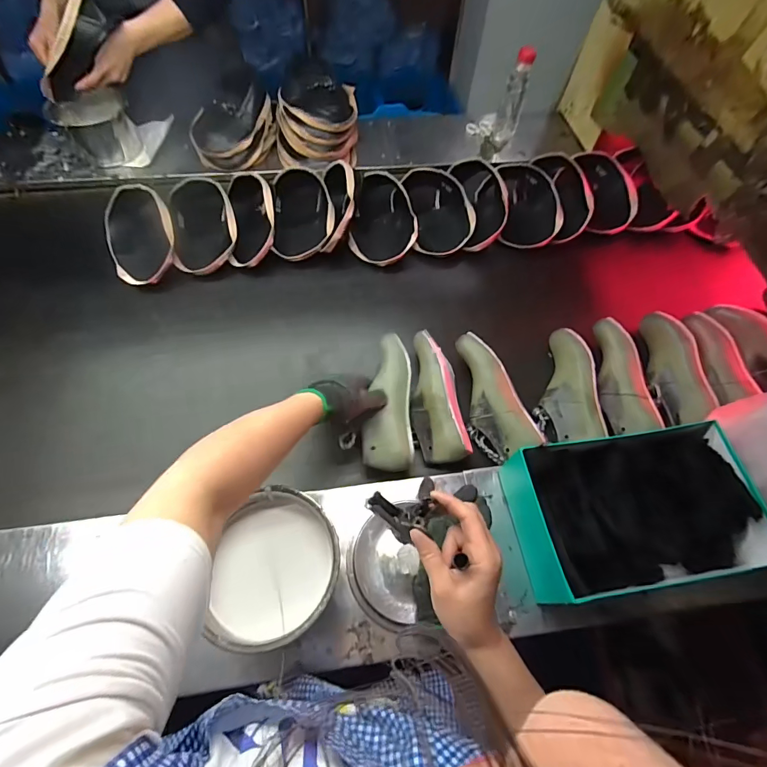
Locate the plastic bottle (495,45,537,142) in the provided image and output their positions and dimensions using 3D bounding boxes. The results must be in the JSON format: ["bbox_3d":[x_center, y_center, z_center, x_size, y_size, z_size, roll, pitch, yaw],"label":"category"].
[{"bbox_3d":[0.324,-0.708,0.996,0.050,0.198,0.049,20,62,7],"label":"plastic bottle"}]

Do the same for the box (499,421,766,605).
[{"bbox_3d":[0.339,0.179,0.564,0.291,0.113,0.192,-7,62,-8],"label":"box"}]

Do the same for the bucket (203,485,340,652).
[{"bbox_3d":[-0.138,0.228,0.504,0.160,0.117,0.161,2,61,-3],"label":"bucket"}]

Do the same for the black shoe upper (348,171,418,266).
[{"bbox_3d":[-0.003,-0.380,0.882,0.136,0.081,0.232,1,61,-4],"label":"black shoe upper"}]

